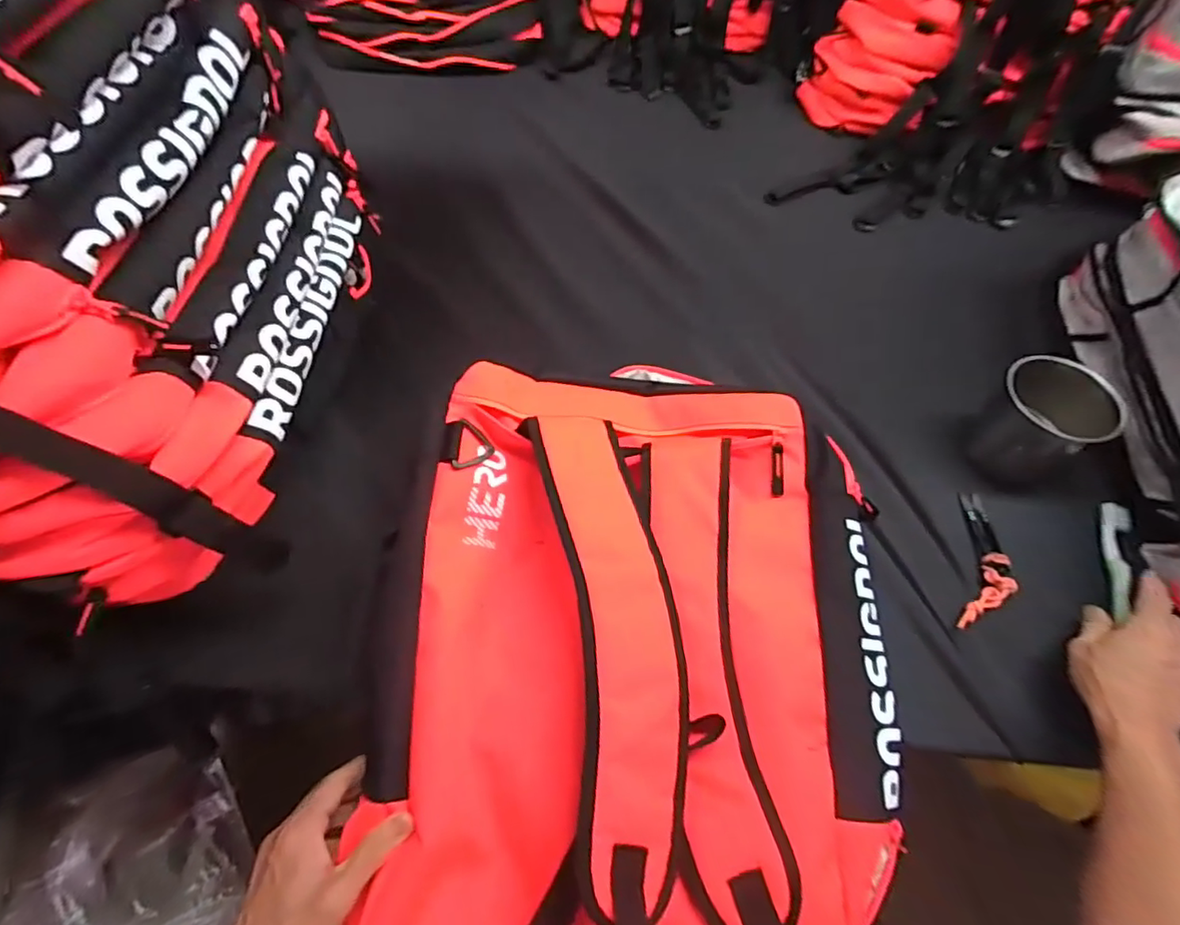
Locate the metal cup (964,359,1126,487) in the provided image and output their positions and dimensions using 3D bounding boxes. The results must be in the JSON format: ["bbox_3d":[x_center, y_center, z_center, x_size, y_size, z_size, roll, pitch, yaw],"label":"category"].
[{"bbox_3d":[0.469,-0.043,0.593,0.105,0.088,0.098,1,59,-2],"label":"metal cup"}]

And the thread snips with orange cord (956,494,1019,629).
[{"bbox_3d":[0.378,0.096,0.538,0.045,0.021,0.152,21,60,10],"label":"thread snips with orange cord"}]

